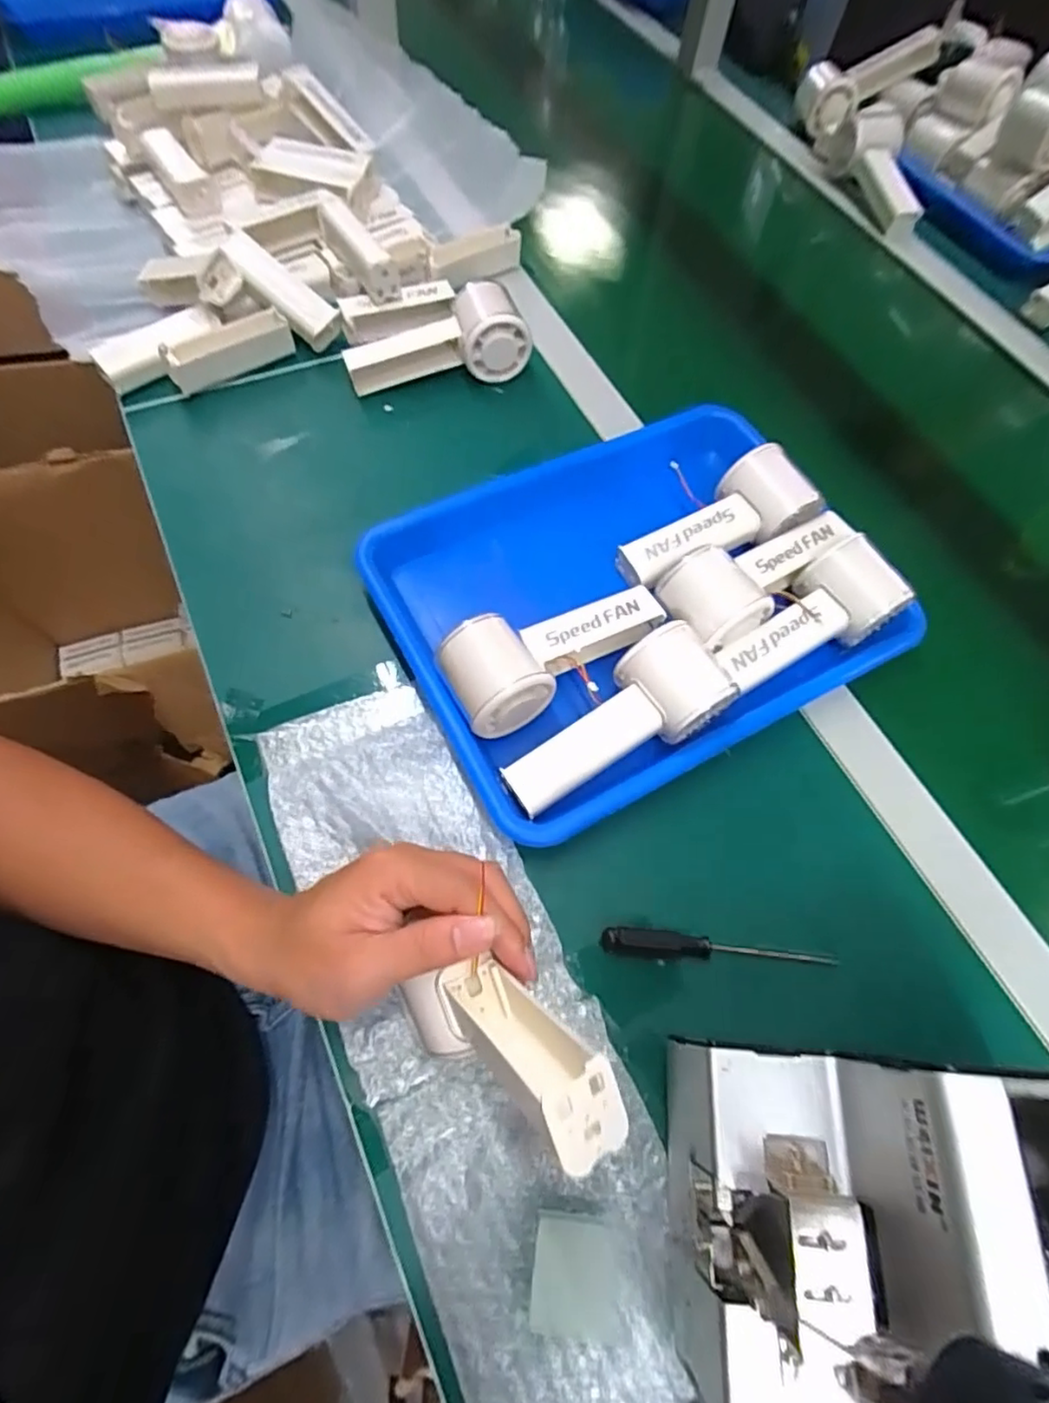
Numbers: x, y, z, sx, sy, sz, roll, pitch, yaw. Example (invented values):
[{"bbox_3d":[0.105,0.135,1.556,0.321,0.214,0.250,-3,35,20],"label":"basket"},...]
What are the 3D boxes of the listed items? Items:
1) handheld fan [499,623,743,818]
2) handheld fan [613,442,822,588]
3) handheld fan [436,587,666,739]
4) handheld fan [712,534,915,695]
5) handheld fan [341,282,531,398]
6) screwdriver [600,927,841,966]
[{"bbox_3d":[0.057,0.014,0.385,0.152,0.053,0.059,-32,70,-18],"label":"handheld fan"},{"bbox_3d":[0.138,-0.128,0.454,0.138,0.049,0.062,-26,68,-16],"label":"handheld fan"},{"bbox_3d":[0.023,-0.035,0.409,0.154,0.056,0.061,-26,68,-16],"label":"handheld fan"},{"bbox_3d":[0.188,-0.057,0.425,0.130,0.044,0.060,-27,69,-16],"label":"handheld fan"},{"bbox_3d":[-0.075,-0.310,0.537,0.153,0.055,0.058,-8,65,-8],"label":"handheld fan"},{"bbox_3d":[0.111,0.140,0.355,0.132,0.011,0.015,5,63,-2],"label":"screwdriver"}]

